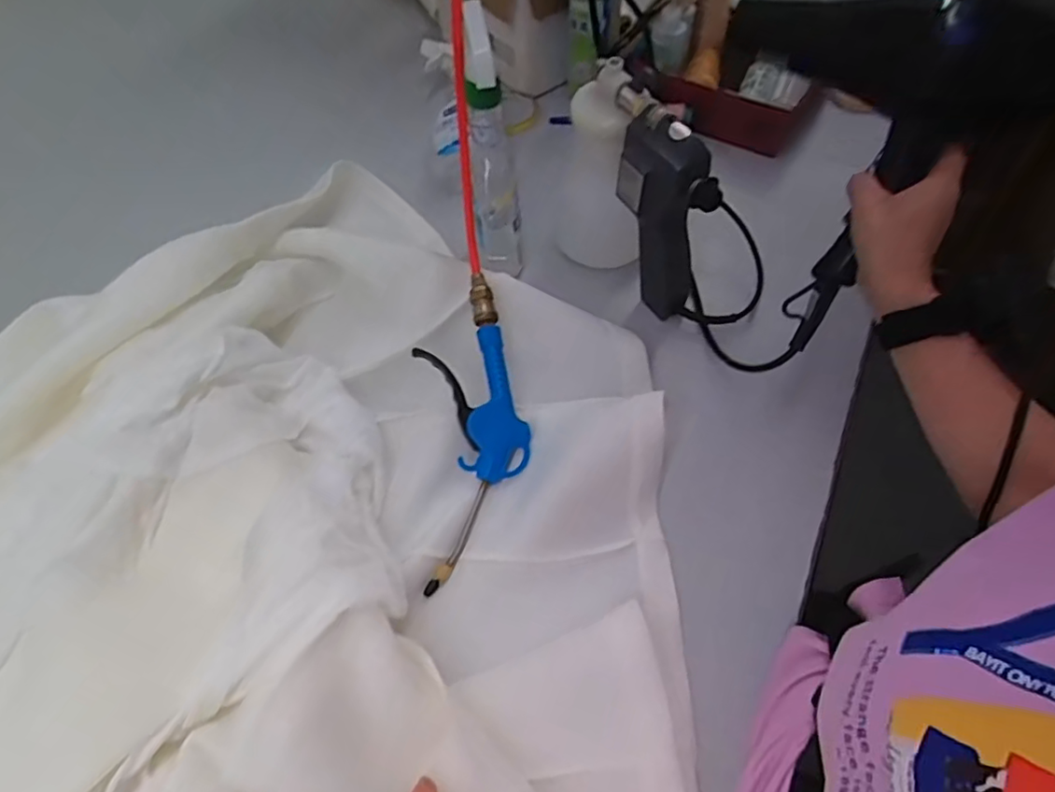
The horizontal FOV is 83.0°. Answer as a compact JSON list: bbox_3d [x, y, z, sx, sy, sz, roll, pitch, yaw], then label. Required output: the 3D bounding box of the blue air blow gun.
[{"bbox_3d":[-0.048,0.026,0.536,0.098,0.033,0.282,1,76,4],"label":"blue air blow gun"}]

